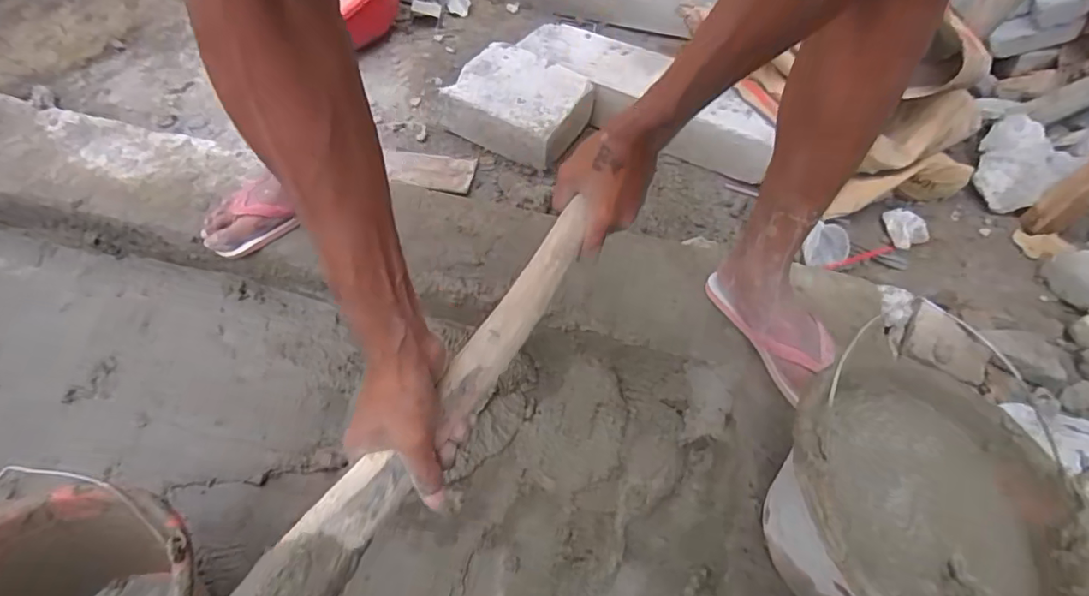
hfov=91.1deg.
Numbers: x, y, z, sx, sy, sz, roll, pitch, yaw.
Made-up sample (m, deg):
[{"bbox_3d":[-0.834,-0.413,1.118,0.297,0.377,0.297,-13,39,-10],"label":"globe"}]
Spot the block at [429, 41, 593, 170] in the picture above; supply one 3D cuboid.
[{"bbox_3d":[-0.055,-0.384,1.063,0.250,0.115,0.202,27,55,15],"label":"block"}]

